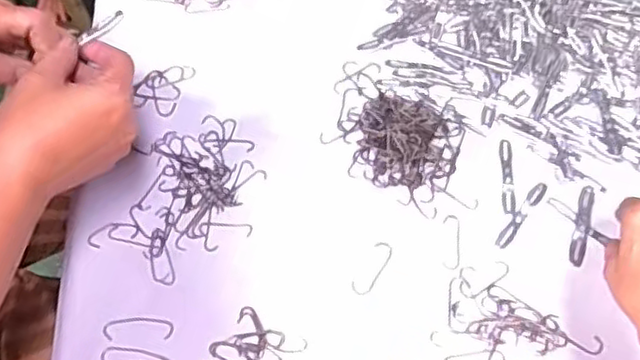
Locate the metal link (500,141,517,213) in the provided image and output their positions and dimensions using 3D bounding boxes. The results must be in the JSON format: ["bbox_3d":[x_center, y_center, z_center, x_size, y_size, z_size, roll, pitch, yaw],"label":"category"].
[{"bbox_3d":[0.151,-0.004,0.527,0.010,0.004,0.065,3,65,0],"label":"metal link"}]

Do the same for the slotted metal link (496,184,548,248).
[{"bbox_3d":[0.159,0.027,0.513,0.010,0.004,0.066,37,70,15],"label":"slotted metal link"}]

